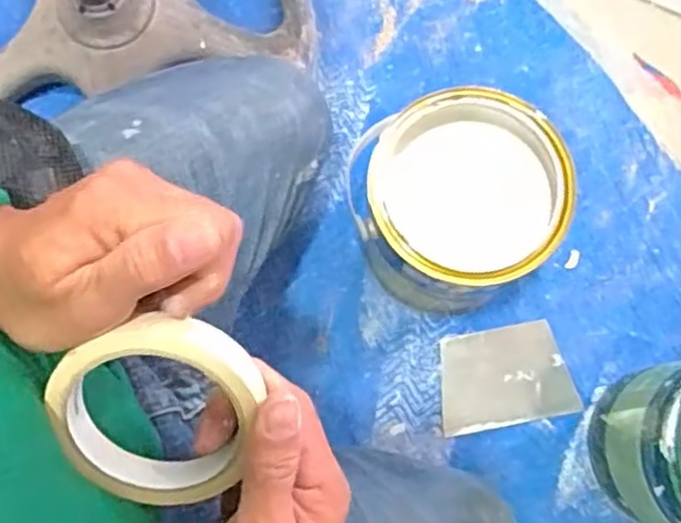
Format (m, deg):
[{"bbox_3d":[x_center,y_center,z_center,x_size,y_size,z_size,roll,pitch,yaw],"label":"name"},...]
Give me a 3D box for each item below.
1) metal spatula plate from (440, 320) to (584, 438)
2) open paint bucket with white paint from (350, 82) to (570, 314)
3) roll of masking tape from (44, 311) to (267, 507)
[{"bbox_3d":[0.170,0.121,0.718,0.134,0.004,0.097,-11,83,-1],"label":"metal spatula plate"},{"bbox_3d":[0.102,-0.042,0.647,0.163,0.207,0.161,0,79,0],"label":"open paint bucket with white paint"},{"bbox_3d":[-0.078,0.069,0.311,0.092,0.022,0.092,-18,115,8],"label":"roll of masking tape"}]

